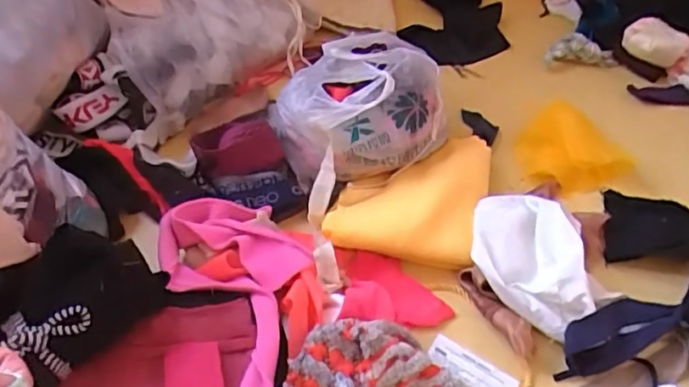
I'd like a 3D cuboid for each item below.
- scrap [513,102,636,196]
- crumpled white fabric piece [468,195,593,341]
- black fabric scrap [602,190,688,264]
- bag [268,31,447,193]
[{"bbox_3d":[0.294,-0.050,0.741,0.098,0.059,0.138,-36,60,-28],"label":"scrap"},{"bbox_3d":[0.206,0.068,0.628,0.127,0.062,0.176,10,50,5],"label":"crumpled white fabric piece"},{"bbox_3d":[0.377,0.041,0.681,0.122,0.028,0.103,11,51,6],"label":"black fabric scrap"},{"bbox_3d":[0.016,-0.117,0.715,0.190,0.109,0.189,36,57,24],"label":"bag"}]

